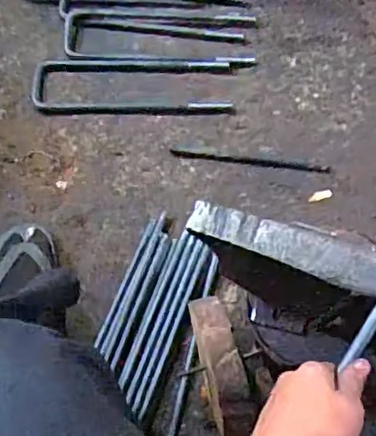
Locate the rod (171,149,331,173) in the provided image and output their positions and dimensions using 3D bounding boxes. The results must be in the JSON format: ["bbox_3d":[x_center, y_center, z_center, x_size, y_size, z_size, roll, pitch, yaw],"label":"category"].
[{"bbox_3d":[0.110,-0.100,1.002,0.274,0.008,0.016,7,64,2],"label":"rod"}]

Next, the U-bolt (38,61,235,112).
[{"bbox_3d":[-0.102,-0.248,1.063,0.360,0.013,0.119,-1,64,-2],"label":"U-bolt"}]

